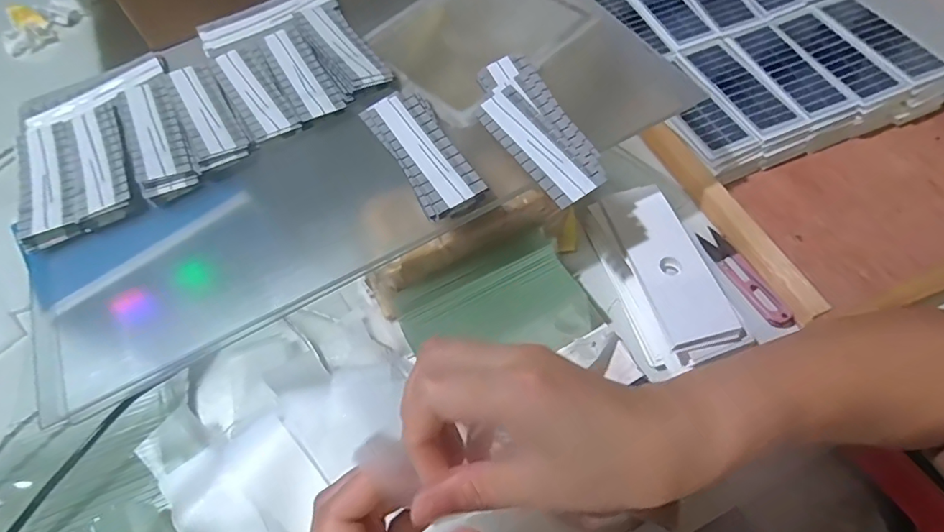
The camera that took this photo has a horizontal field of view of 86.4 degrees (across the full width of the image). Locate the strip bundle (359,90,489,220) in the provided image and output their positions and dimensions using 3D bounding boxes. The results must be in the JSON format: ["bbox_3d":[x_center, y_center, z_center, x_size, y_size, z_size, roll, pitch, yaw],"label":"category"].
[{"bbox_3d":[-0.037,-0.089,0.387,0.050,0.014,0.126,-28,60,-12],"label":"strip bundle"}]

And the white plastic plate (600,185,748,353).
[{"bbox_3d":[0.158,-0.005,0.411,0.055,0.009,0.149,-17,61,-1],"label":"white plastic plate"}]

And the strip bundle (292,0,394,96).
[{"bbox_3d":[-0.121,-0.201,0.459,0.046,0.009,0.133,-30,61,-13],"label":"strip bundle"}]

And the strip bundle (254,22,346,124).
[{"bbox_3d":[-0.155,-0.174,0.448,0.040,0.005,0.127,-28,60,-12],"label":"strip bundle"}]

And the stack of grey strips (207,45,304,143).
[{"bbox_3d":[-0.192,-0.154,0.439,0.039,0.004,0.124,-31,61,-14],"label":"stack of grey strips"}]

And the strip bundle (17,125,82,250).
[{"bbox_3d":[-0.343,-0.068,0.410,0.043,0.017,0.127,-26,60,-11],"label":"strip bundle"}]

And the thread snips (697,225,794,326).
[{"bbox_3d":[0.236,0.008,0.439,0.024,0.012,0.106,-17,59,-6],"label":"thread snips"}]

